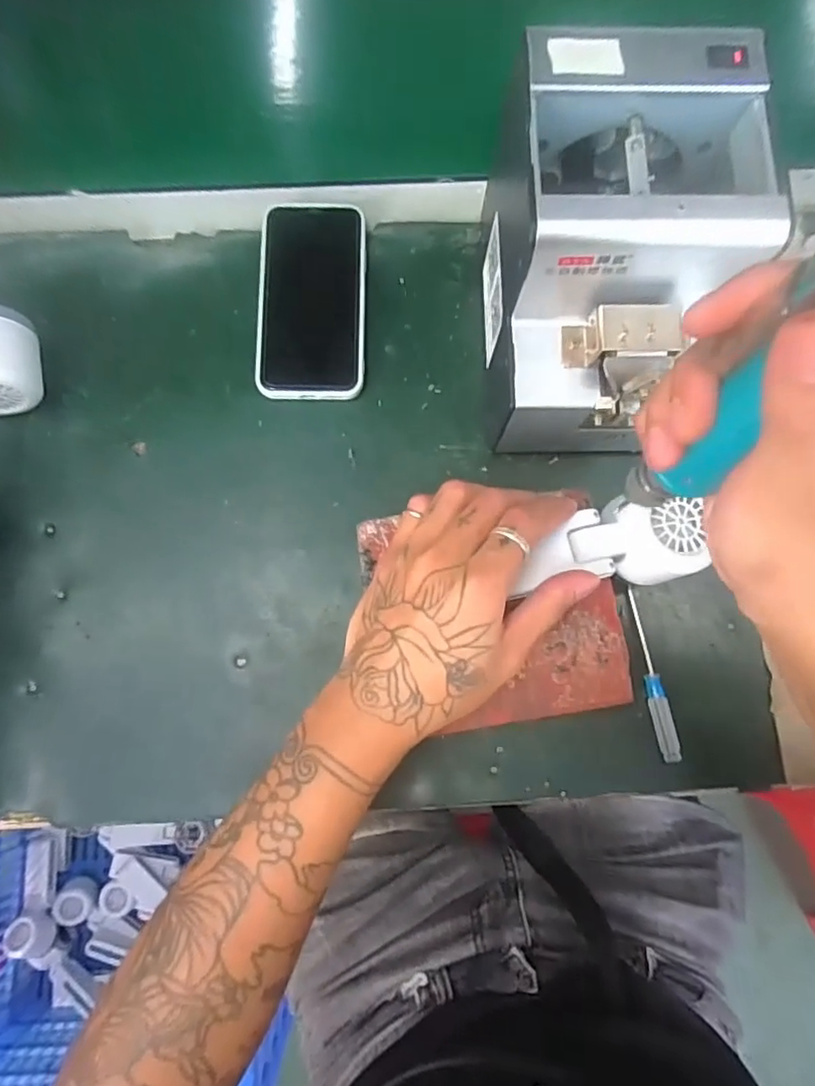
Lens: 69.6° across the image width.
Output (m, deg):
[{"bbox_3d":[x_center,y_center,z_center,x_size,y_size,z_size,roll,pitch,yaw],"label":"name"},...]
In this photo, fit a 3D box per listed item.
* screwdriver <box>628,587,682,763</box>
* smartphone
[{"bbox_3d":[0.154,0.082,0.371,0.010,0.013,0.106,-9,80,-3],"label":"screwdriver"},{"bbox_3d":[-0.067,-0.172,0.415,0.074,0.015,0.144,0,79,-1],"label":"smartphone"}]

